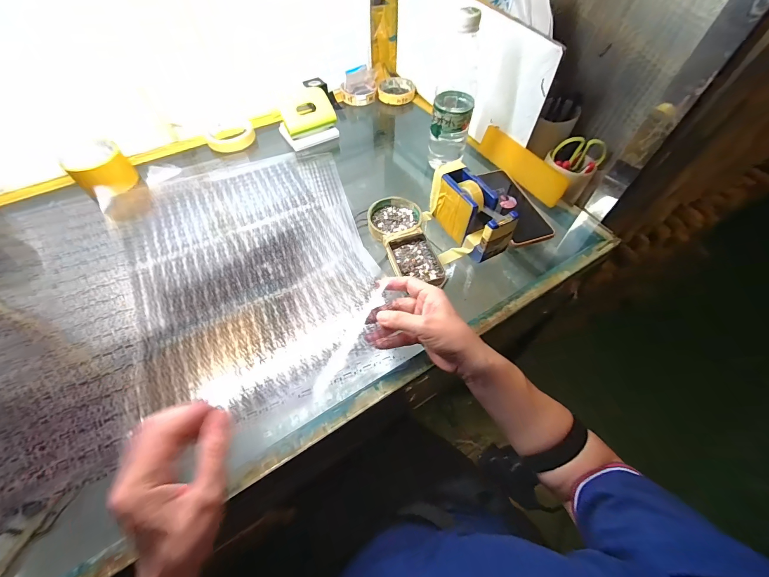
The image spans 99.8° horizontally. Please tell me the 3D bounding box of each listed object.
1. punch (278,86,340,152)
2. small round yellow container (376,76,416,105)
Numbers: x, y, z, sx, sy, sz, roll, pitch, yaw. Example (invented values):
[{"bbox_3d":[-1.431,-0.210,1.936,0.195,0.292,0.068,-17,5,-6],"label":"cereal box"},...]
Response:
[{"bbox_3d":[-0.150,-0.332,0.627,0.102,0.076,0.069,-29,60,-18],"label":"punch"},{"bbox_3d":[0.028,-0.458,0.744,0.088,0.019,0.103,1,56,1],"label":"small round yellow container"}]

